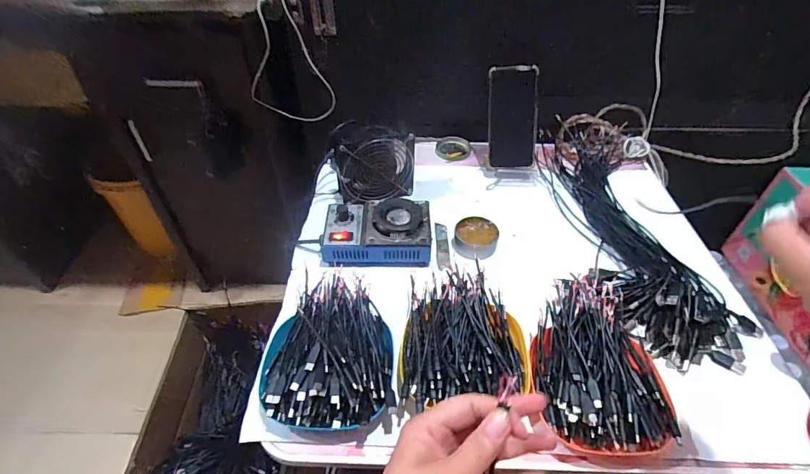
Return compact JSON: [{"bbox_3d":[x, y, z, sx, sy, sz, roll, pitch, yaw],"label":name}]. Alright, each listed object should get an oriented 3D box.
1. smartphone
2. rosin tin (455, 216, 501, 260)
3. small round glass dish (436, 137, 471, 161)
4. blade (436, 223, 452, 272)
[{"bbox_3d":[0.185,-0.202,0.733,0.080,0.166,0.012,0,18,9],"label":"smartphone"},{"bbox_3d":[0.105,0.003,0.632,0.062,0.027,0.066,0,45,0],"label":"rosin tin"},{"bbox_3d":[0.094,-0.171,0.825,0.065,0.009,0.072,1,45,1],"label":"small round glass dish"},{"bbox_3d":[0.056,0.014,0.637,0.019,0.004,0.086,4,51,-9],"label":"blade"}]

